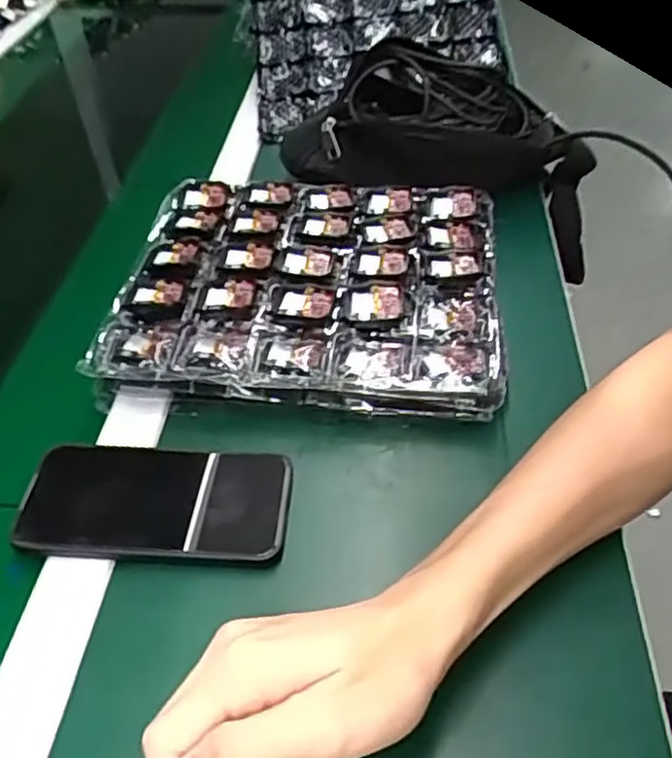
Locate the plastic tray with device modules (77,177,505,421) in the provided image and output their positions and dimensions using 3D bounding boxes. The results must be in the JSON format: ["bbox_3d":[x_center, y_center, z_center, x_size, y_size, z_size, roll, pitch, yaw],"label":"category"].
[{"bbox_3d":[-0.018,-0.077,0.555,0.287,0.037,0.258,2,45,7],"label":"plastic tray with device modules"}]

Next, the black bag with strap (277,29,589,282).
[{"bbox_3d":[0.118,-0.217,0.676,0.315,0.136,0.128,13,46,-9],"label":"black bag with strap"}]

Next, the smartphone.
[{"bbox_3d":[-0.111,0.074,0.430,0.159,0.012,0.078,0,45,5],"label":"smartphone"}]

